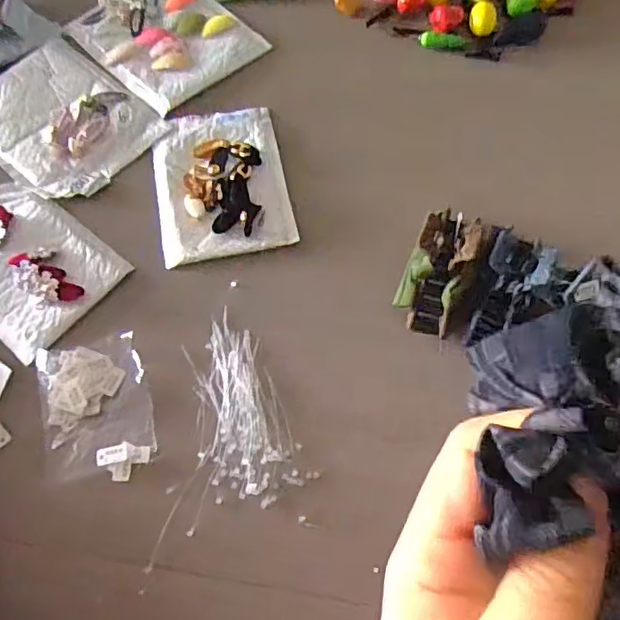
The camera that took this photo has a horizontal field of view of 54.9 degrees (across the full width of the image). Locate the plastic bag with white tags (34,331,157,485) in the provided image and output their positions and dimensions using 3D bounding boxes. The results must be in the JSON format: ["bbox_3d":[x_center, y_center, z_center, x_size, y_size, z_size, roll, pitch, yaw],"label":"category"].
[{"bbox_3d":[-0.175,0.079,0.488,0.083,0.010,0.118,-16,65,-6],"label":"plastic bag with white tags"}]

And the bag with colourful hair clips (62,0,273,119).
[{"bbox_3d":[-0.167,-0.317,0.675,0.154,0.015,0.196,-40,70,-16],"label":"bag with colourful hair clips"}]

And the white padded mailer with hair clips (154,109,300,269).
[{"bbox_3d":[-0.088,-0.128,0.586,0.124,0.009,0.173,-11,65,-4],"label":"white padded mailer with hair clips"}]

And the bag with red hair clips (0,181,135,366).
[{"bbox_3d":[-0.271,-0.051,0.548,0.179,0.017,0.120,36,71,17],"label":"bag with red hair clips"}]

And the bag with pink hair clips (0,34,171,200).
[{"bbox_3d":[-0.265,-0.200,0.629,0.191,0.010,0.150,40,72,18],"label":"bag with pink hair clips"}]

